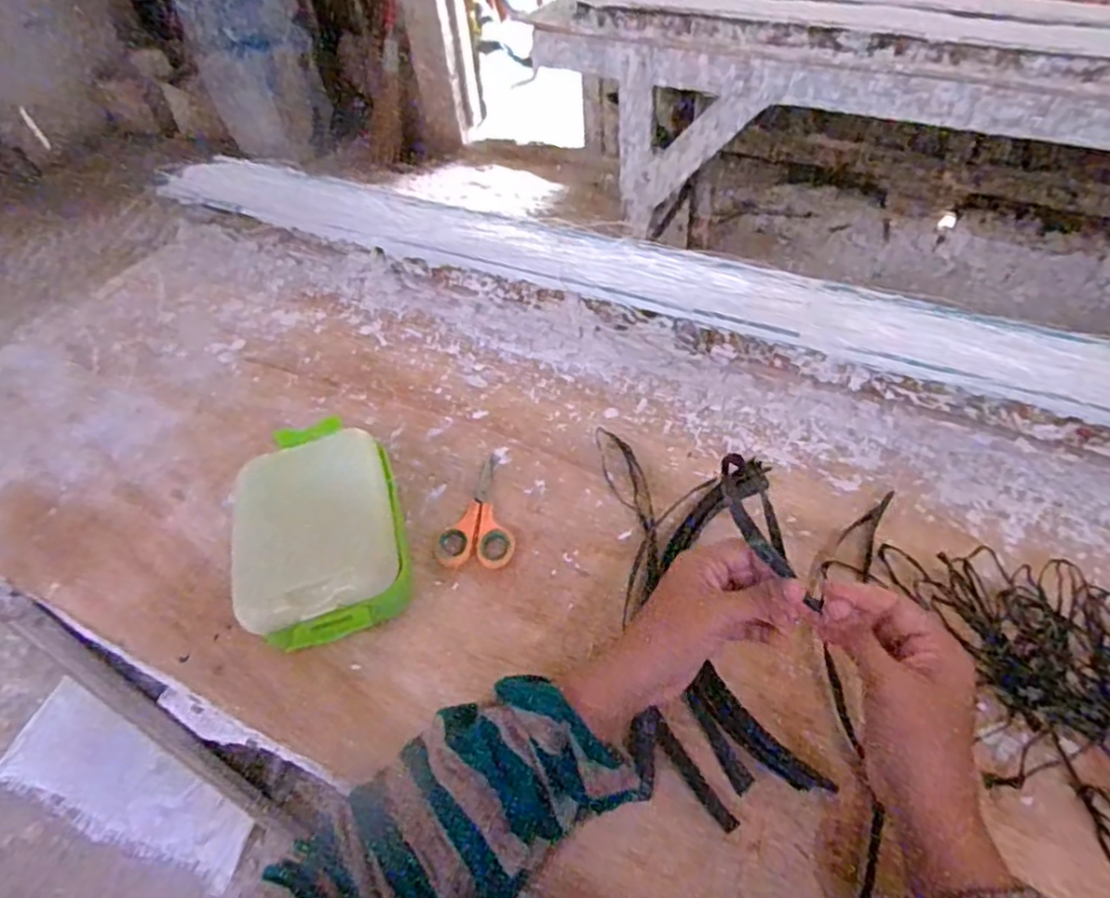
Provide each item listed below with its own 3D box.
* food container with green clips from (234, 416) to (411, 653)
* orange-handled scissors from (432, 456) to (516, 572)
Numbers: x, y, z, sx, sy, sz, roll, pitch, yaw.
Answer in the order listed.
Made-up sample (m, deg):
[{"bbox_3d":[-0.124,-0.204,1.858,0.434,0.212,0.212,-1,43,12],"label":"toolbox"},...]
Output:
[{"bbox_3d":[-0.179,0.061,0.529,0.124,0.073,0.189,-16,48,-10],"label":"food container with green clips"},{"bbox_3d":[-0.055,0.051,0.571,0.059,0.008,0.117,8,49,12],"label":"orange-handled scissors"}]

